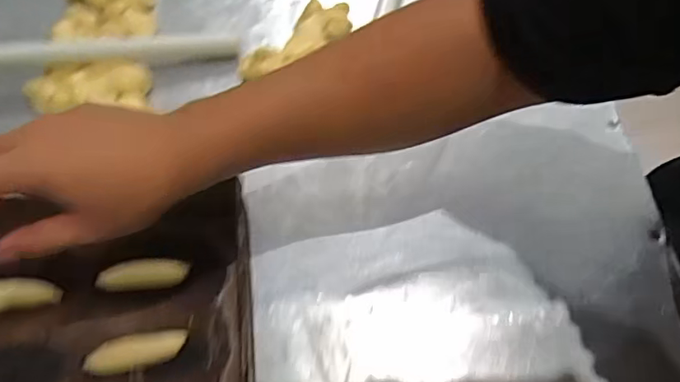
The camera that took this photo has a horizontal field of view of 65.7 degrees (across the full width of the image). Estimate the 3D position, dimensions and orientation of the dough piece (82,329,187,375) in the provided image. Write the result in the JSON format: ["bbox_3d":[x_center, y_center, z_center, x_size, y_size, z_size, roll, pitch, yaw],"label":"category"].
[{"bbox_3d":[-0.153,0.120,0.395,0.073,0.011,0.024,-14,65,-6],"label":"dough piece"}]

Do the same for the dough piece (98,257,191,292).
[{"bbox_3d":[-0.158,0.067,0.421,0.073,0.014,0.022,-7,65,-2],"label":"dough piece"}]

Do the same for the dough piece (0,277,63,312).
[{"bbox_3d":[-0.263,0.081,0.416,0.079,0.011,0.027,-10,65,-4],"label":"dough piece"}]

